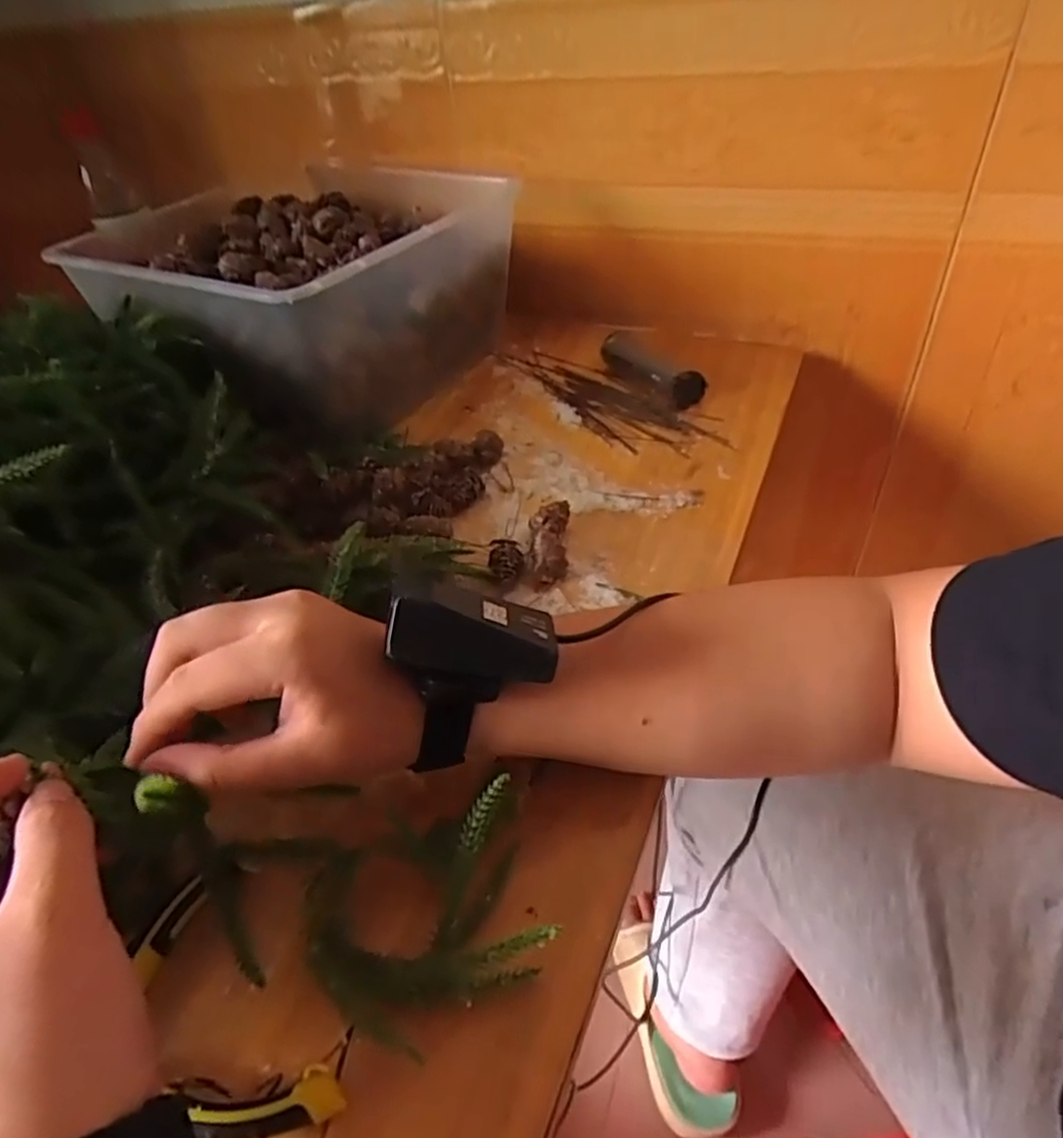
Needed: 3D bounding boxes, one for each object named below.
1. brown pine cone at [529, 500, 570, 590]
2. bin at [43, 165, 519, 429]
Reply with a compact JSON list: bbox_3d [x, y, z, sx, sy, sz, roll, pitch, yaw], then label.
[{"bbox_3d":[0.012,-0.017,0.464,0.025,0.021,0.064,-1,43,6],"label":"brown pine cone"},{"bbox_3d":[-0.204,-0.271,0.668,0.316,0.137,0.330,16,47,23],"label":"bin"}]

